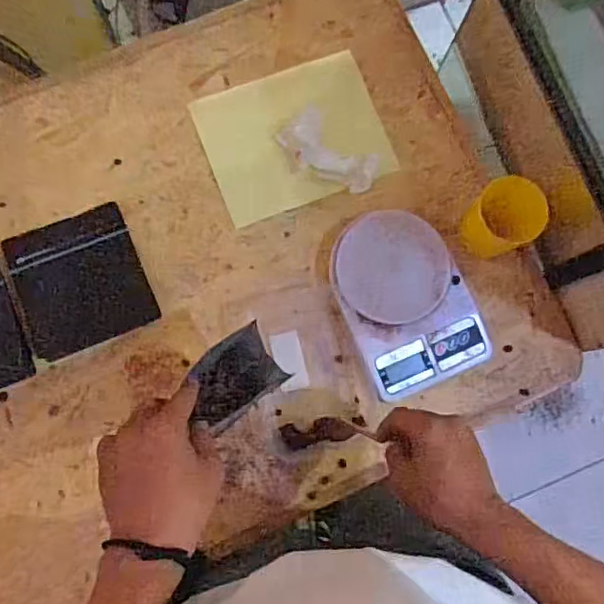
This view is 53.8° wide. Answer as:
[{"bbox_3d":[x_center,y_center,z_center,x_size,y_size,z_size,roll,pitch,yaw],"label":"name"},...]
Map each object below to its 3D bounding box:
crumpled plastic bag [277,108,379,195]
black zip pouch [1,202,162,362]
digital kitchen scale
[{"bbox_3d":[0.031,-0.172,0.697,0.117,0.019,0.070,34,80,1],"label":"crumpled plastic bag"},{"bbox_3d":[-0.247,-0.024,0.665,0.136,0.007,0.143,-22,84,-8],"label":"black zip pouch"},{"bbox_3d":[0.115,-0.002,0.665,0.136,0.049,0.193,-22,84,-8],"label":"digital kitchen scale"}]

